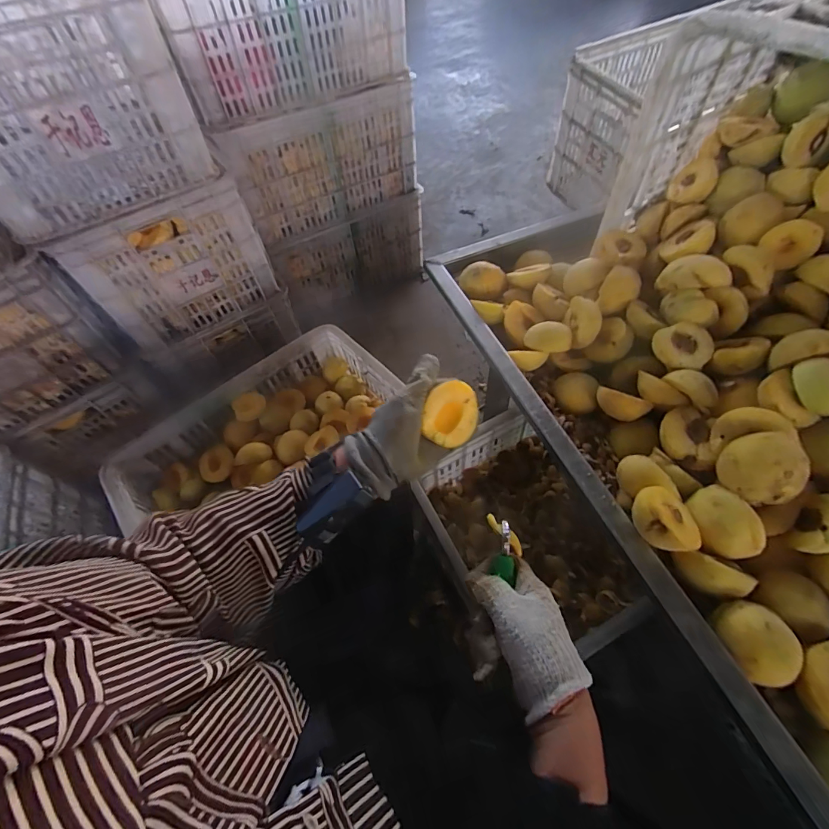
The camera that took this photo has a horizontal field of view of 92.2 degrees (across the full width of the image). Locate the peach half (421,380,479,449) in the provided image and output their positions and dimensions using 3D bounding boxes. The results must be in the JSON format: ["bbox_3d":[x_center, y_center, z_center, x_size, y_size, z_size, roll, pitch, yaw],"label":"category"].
[{"bbox_3d":[0.036,-0.001,0.441,0.065,0.066,0.032,-21,14,-24],"label":"peach half"}]

